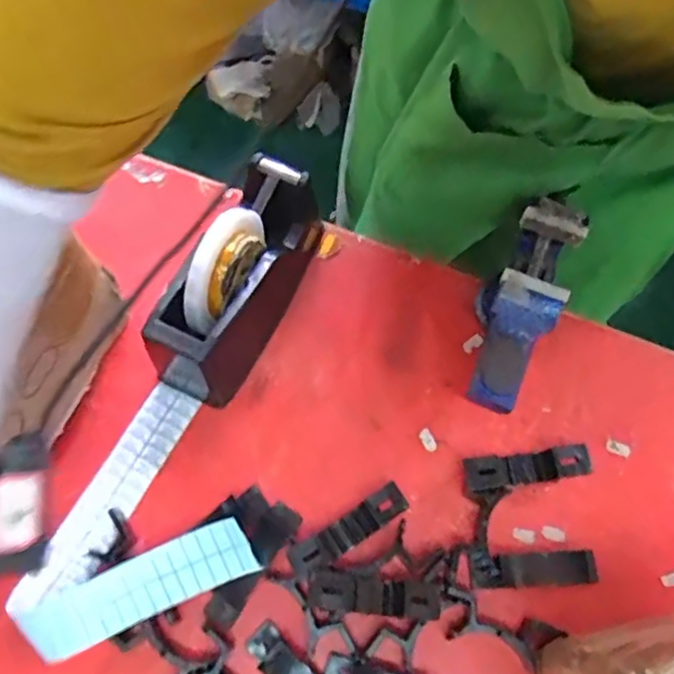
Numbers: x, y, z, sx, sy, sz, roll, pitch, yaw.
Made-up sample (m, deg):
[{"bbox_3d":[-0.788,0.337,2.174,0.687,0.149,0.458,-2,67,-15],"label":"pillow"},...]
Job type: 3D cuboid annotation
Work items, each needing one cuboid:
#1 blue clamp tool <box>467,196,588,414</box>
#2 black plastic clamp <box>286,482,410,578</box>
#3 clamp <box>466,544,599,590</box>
[{"bbox_3d":[0.153,-0.023,0.540,0.060,0.100,0.186,20,69,7],"label":"blue clamp tool"},{"bbox_3d":[0.009,0.155,0.502,0.100,0.037,0.026,-29,71,-11],"label":"black plastic clamp"},{"bbox_3d":[0.156,0.181,0.500,0.100,0.026,0.030,-3,68,-1],"label":"clamp"}]

